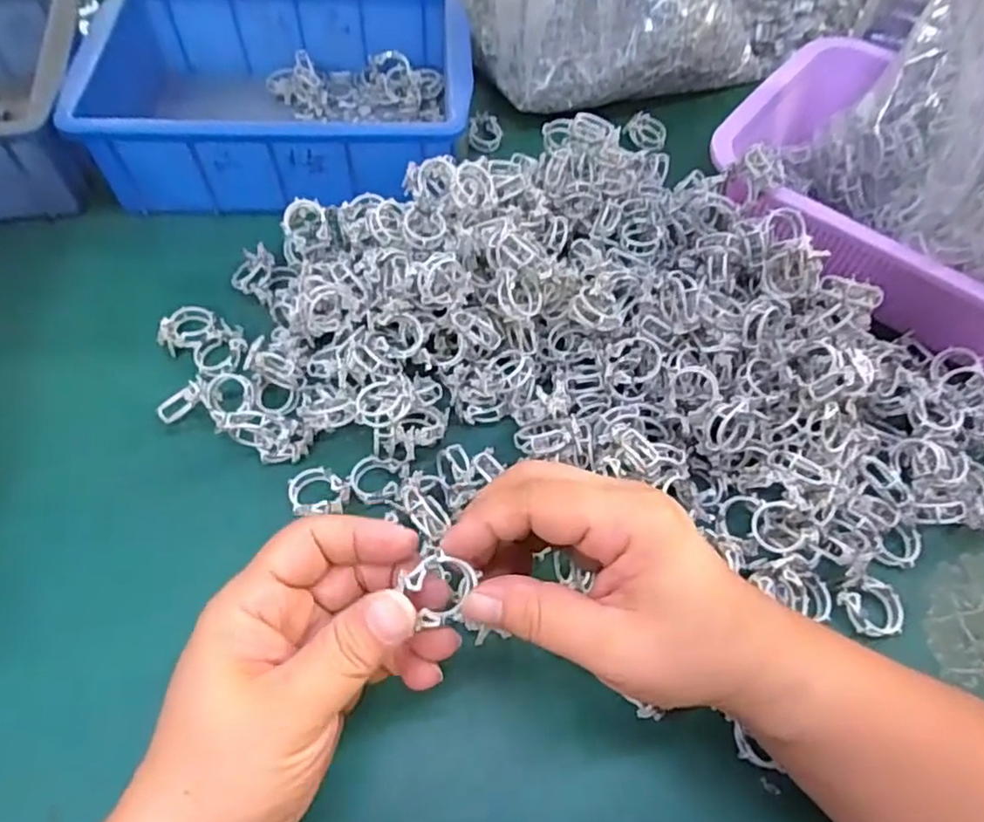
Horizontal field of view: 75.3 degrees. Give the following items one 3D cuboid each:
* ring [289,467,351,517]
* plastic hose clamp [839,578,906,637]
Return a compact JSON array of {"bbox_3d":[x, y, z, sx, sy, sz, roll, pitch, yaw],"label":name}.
[{"bbox_3d":[-0.087,0.041,0.322,0.030,0.007,0.026,-9,60,-10],"label":"ring"},{"bbox_3d":[0.183,0.095,0.306,0.025,0.011,0.025,2,59,-3],"label":"plastic hose clamp"}]

